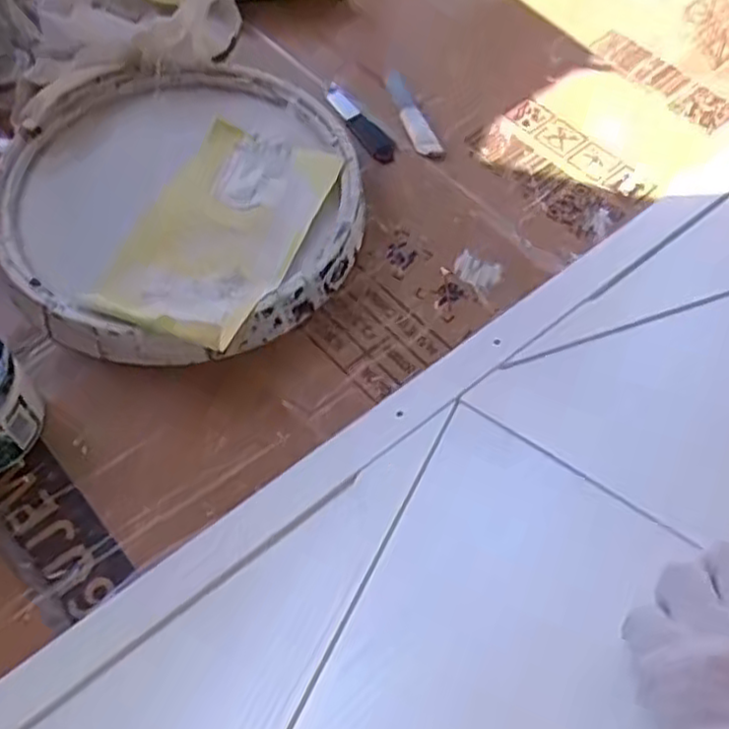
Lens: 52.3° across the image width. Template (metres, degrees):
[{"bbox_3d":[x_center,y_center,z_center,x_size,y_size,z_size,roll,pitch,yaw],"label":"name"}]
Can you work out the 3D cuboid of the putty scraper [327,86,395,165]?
[{"bbox_3d":[-0.008,-0.243,0.745,0.025,0.019,0.117,-30,65,-17],"label":"putty scraper"}]

